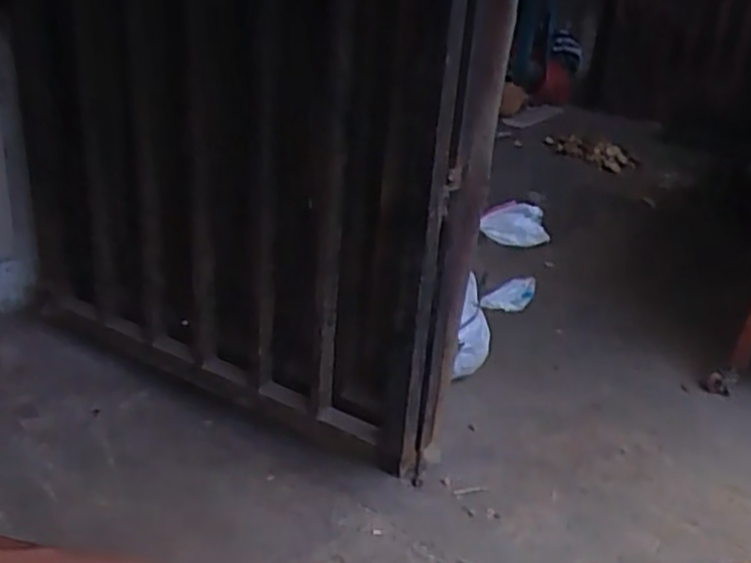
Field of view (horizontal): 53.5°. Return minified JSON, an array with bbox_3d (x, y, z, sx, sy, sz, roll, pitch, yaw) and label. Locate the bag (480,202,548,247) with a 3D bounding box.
[{"bbox_3d":[0.215,-0.089,1.152,0.102,0.061,0.031,7,25,6],"label":"bag"}]

